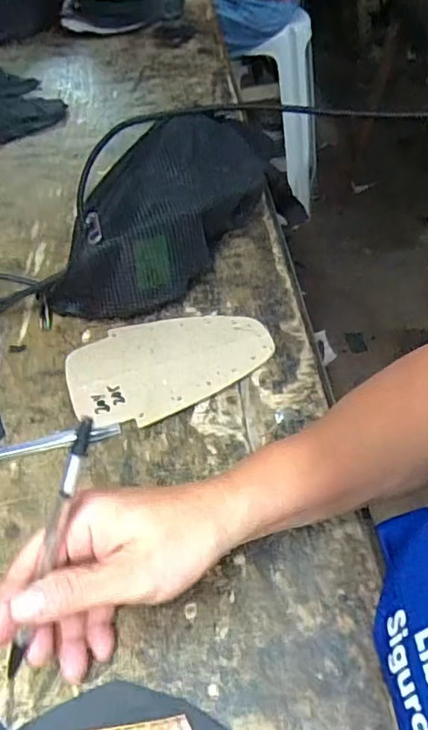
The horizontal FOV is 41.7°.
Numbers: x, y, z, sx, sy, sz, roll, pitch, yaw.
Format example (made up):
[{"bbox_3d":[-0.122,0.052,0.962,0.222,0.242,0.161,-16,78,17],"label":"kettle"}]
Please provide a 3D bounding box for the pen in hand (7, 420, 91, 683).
[{"bbox_3d":[-0.075,0.085,0.254,0.006,0.132,0.004,24,12,23],"label":"pen in hand"}]

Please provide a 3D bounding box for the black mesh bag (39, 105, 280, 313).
[{"bbox_3d":[-0.033,-0.143,0.512,0.098,0.097,0.269,26,53,24],"label":"black mesh bag"}]

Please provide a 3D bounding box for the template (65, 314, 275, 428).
[{"bbox_3d":[-0.035,-0.005,0.453,0.162,0.005,0.098,-21,50,-16],"label":"template"}]

